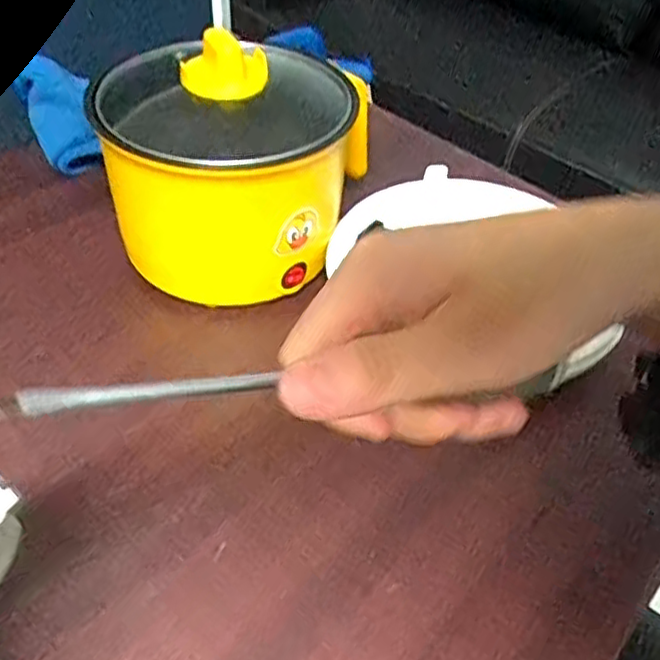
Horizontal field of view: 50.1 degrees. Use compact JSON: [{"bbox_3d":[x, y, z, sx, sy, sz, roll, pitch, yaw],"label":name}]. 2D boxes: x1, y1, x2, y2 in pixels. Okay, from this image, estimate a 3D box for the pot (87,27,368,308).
[{"bbox_3d":[-0.069,-0.124,0.498,0.166,0.155,0.163,3,44,-3],"label":"pot"}]

